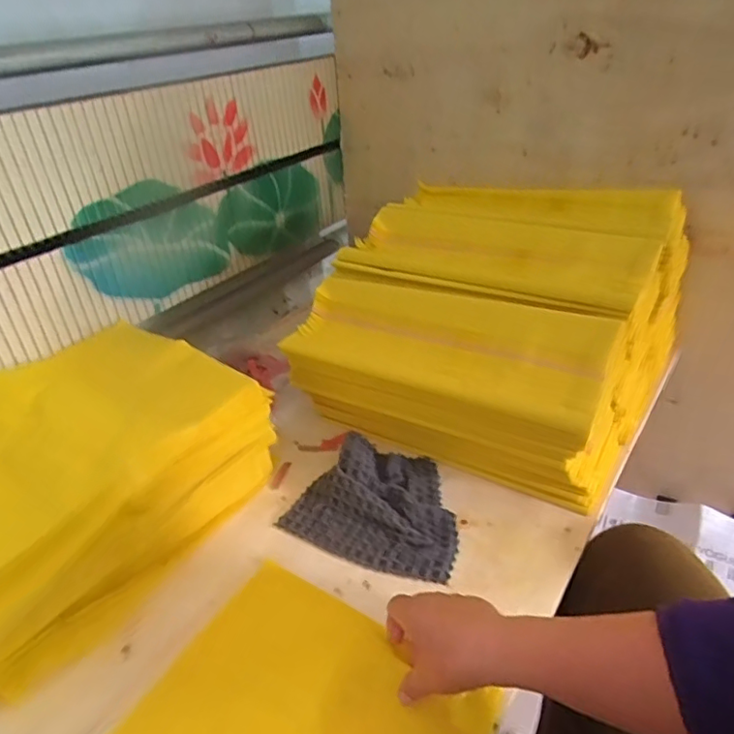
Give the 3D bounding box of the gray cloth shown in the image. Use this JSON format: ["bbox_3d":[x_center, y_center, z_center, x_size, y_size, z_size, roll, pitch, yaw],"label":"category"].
[{"bbox_3d":[0.017,0.142,0.628,0.193,0.037,0.164,10,36,22],"label":"gray cloth"}]

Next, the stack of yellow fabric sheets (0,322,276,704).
[{"bbox_3d":[-0.320,0.117,0.609,0.280,0.144,0.360,17,39,30],"label":"stack of yellow fabric sheets"}]

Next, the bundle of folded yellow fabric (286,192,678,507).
[{"bbox_3d":[0.164,-0.063,0.727,0.361,0.225,0.424,18,40,32],"label":"bundle of folded yellow fabric"}]

